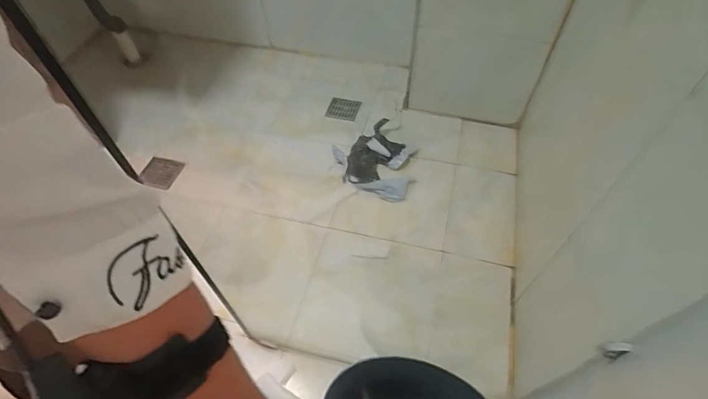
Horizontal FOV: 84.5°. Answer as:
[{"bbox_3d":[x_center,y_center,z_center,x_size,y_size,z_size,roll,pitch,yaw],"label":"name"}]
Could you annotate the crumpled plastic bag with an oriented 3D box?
[{"bbox_3d":[0.072,-0.121,1.141,0.245,0.059,0.248,23,49,16],"label":"crumpled plastic bag"}]

